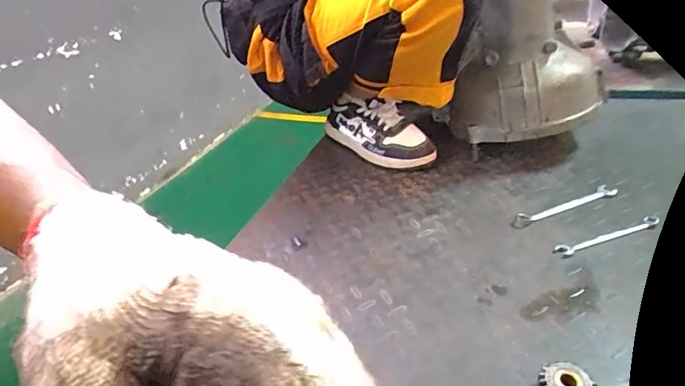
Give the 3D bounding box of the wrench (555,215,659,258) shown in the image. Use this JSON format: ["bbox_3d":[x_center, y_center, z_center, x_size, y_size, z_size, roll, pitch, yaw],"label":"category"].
[{"bbox_3d":[0.351,0.055,0.632,0.154,0.009,0.021,-15,31,-13],"label":"wrench"}]

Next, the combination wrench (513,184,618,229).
[{"bbox_3d":[0.322,0.019,0.699,0.182,0.006,0.027,-17,31,-17],"label":"combination wrench"}]

